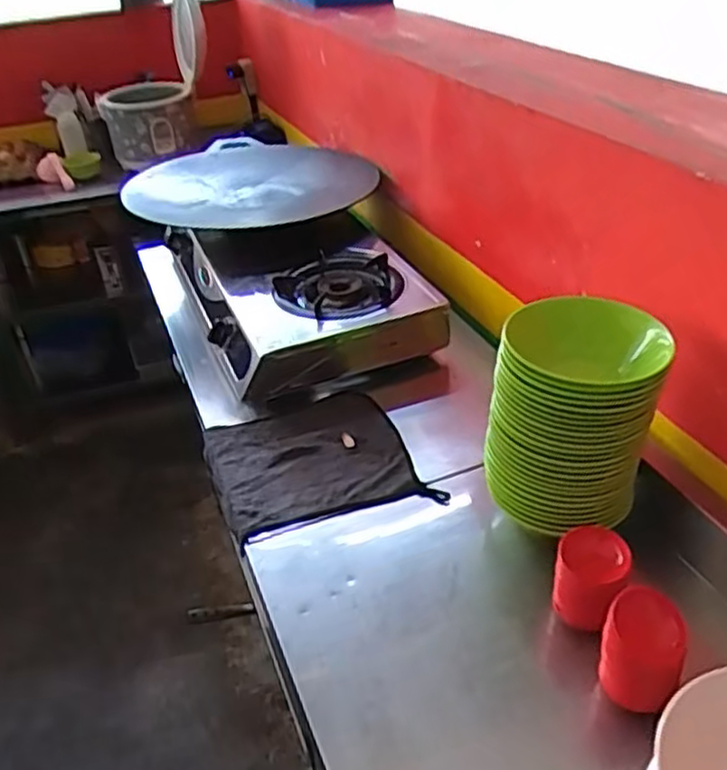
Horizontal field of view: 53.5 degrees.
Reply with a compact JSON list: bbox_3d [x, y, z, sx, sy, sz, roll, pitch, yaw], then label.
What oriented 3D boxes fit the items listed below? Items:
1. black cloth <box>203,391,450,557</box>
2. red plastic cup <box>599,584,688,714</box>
[{"bbox_3d":[-0.075,0.109,1.054,0.279,0.011,0.260,-15,36,-15],"label":"black cloth"},{"bbox_3d":[0.262,0.252,0.679,0.069,0.101,0.072,-3,35,2],"label":"red plastic cup"}]

